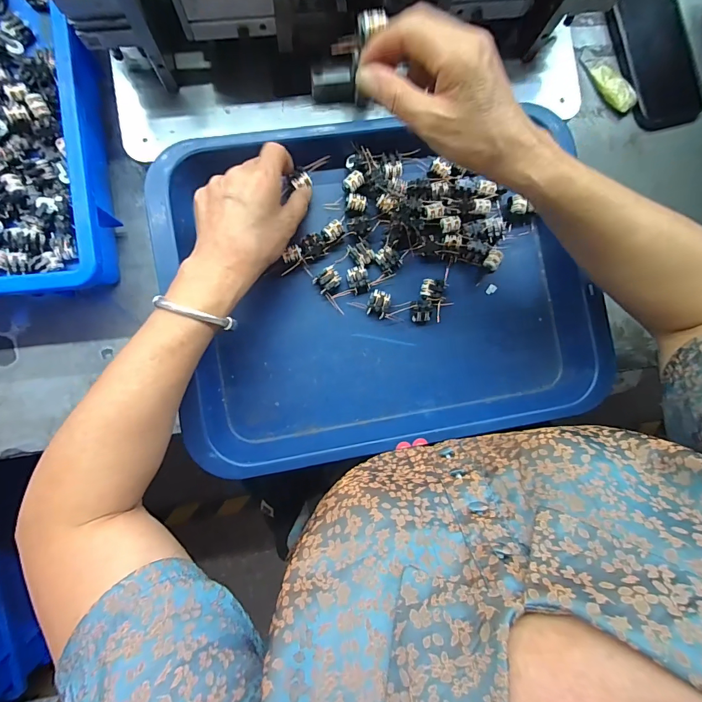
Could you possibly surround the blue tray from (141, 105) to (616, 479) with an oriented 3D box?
[{"bbox_3d":[0.030,-0.060,0.359,0.371,0.045,0.288,-10,88,-2],"label":"blue tray"}]

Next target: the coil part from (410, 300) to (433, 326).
[{"bbox_3d":[0.067,-0.037,0.369,0.019,0.016,0.022,-5,88,-2],"label":"coil part"}]

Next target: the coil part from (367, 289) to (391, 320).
[{"bbox_3d":[0.026,-0.045,0.369,0.019,0.012,0.024,18,87,-1],"label":"coil part"}]

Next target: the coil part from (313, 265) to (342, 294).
[{"bbox_3d":[-0.021,-0.067,0.367,0.024,0.013,0.020,-36,89,-3],"label":"coil part"}]

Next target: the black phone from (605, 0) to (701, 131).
[{"bbox_3d":[0.346,-0.339,0.444,0.085,0.019,0.163,-13,89,-6],"label":"black phone"}]

